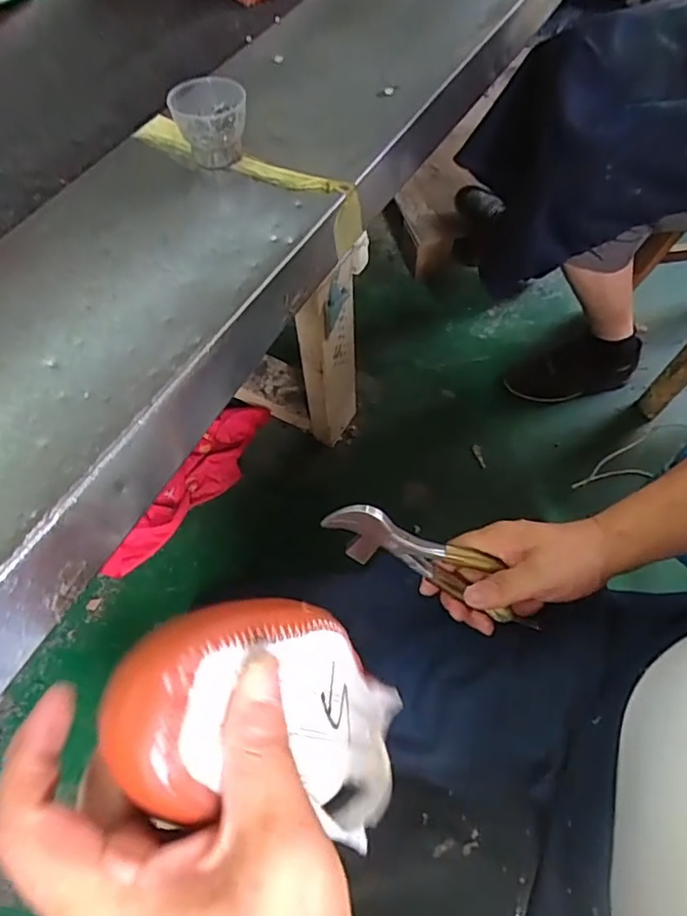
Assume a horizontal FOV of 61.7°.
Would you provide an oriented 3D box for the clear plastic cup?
[{"bbox_3d":[-0.112,-0.287,0.495,0.063,0.050,0.054,-15,63,-6],"label":"clear plastic cup"}]

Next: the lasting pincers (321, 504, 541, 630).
[{"bbox_3d":[0.070,0.081,0.445,0.179,0.044,0.023,26,22,-8],"label":"lasting pincers"}]

